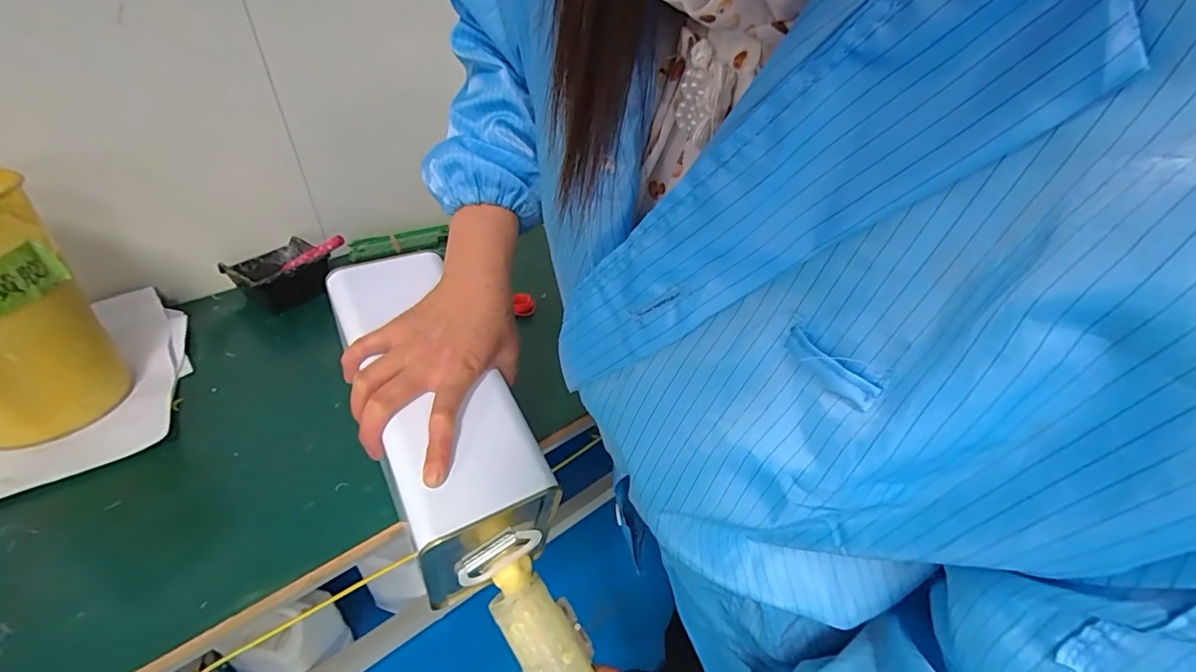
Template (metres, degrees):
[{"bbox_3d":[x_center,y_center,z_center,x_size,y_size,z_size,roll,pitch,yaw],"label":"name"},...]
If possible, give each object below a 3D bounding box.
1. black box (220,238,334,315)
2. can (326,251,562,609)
[{"bbox_3d":[-0.503,-0.096,0.831,0.146,0.054,0.125,28,44,35],"label":"black box"},{"bbox_3d":[-0.142,0.066,0.445,0.105,0.117,0.279,-22,62,-27],"label":"can"}]

